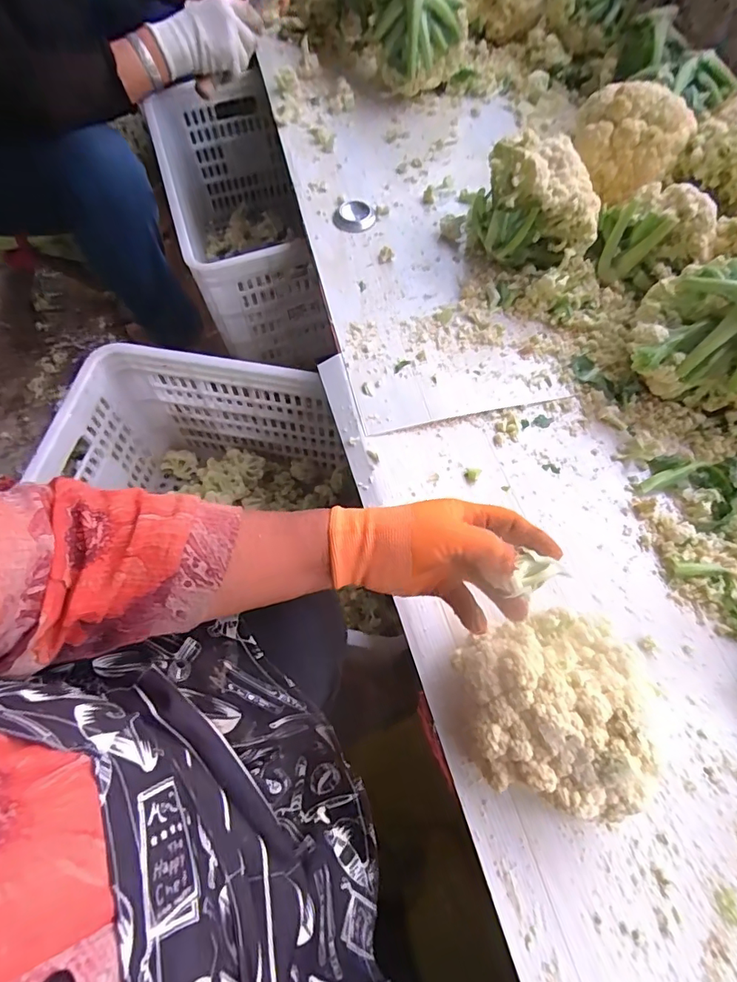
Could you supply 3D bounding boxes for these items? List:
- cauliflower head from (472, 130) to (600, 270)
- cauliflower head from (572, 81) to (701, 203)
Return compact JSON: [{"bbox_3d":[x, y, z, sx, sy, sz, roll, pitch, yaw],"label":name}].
[{"bbox_3d":[0.222,-0.371,0.639,0.154,0.142,0.105,6,66,3],"label":"cauliflower head"},{"bbox_3d":[0.347,-0.468,0.654,0.143,0.094,0.096,25,68,11],"label":"cauliflower head"}]

